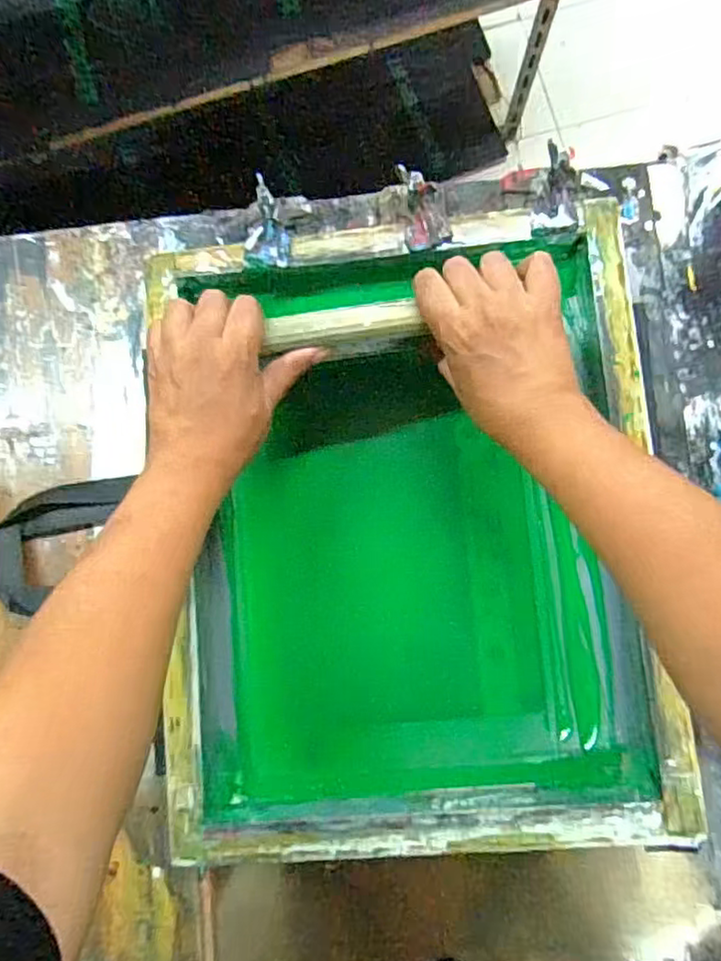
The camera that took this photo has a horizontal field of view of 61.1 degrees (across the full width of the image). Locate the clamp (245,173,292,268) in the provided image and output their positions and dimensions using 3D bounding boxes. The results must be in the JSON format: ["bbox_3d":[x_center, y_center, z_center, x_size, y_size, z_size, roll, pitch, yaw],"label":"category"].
[{"bbox_3d":[-0.078,-0.210,0.500,0.040,0.040,0.059,5,83,5],"label":"clamp"}]

